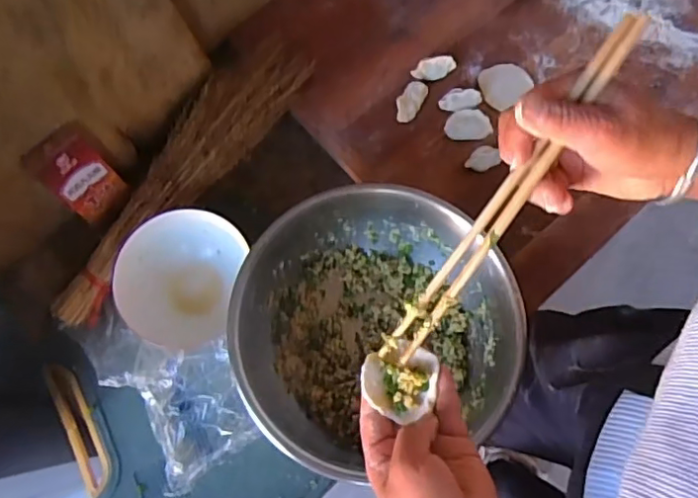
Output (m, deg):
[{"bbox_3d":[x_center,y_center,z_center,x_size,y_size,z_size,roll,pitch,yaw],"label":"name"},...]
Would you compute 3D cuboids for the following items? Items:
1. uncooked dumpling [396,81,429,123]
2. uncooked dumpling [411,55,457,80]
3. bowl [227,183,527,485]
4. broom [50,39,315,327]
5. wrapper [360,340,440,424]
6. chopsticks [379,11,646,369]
[{"bbox_3d":[0.071,-0.170,0.671,0.024,0.025,0.054,28,77,6],"label":"uncooked dumpling"},{"bbox_3d":[0.100,-0.212,0.681,0.052,0.021,0.020,-9,76,-4],"label":"uncooked dumpling"},{"bbox_3d":[0.022,0.073,0.581,0.263,0.109,0.241,0,75,-1],"label":"bowl"},{"bbox_3d":[-0.184,-0.084,0.638,0.080,0.048,0.394,37,78,8],"label":"broom"},{"bbox_3d":[0.036,0.093,0.422,0.051,0.013,0.052,18,76,3],"label":"wrapper"},{"bbox_3d":[0.100,-0.030,0.367,0.018,0.015,0.255,35,104,7],"label":"chopsticks"}]

